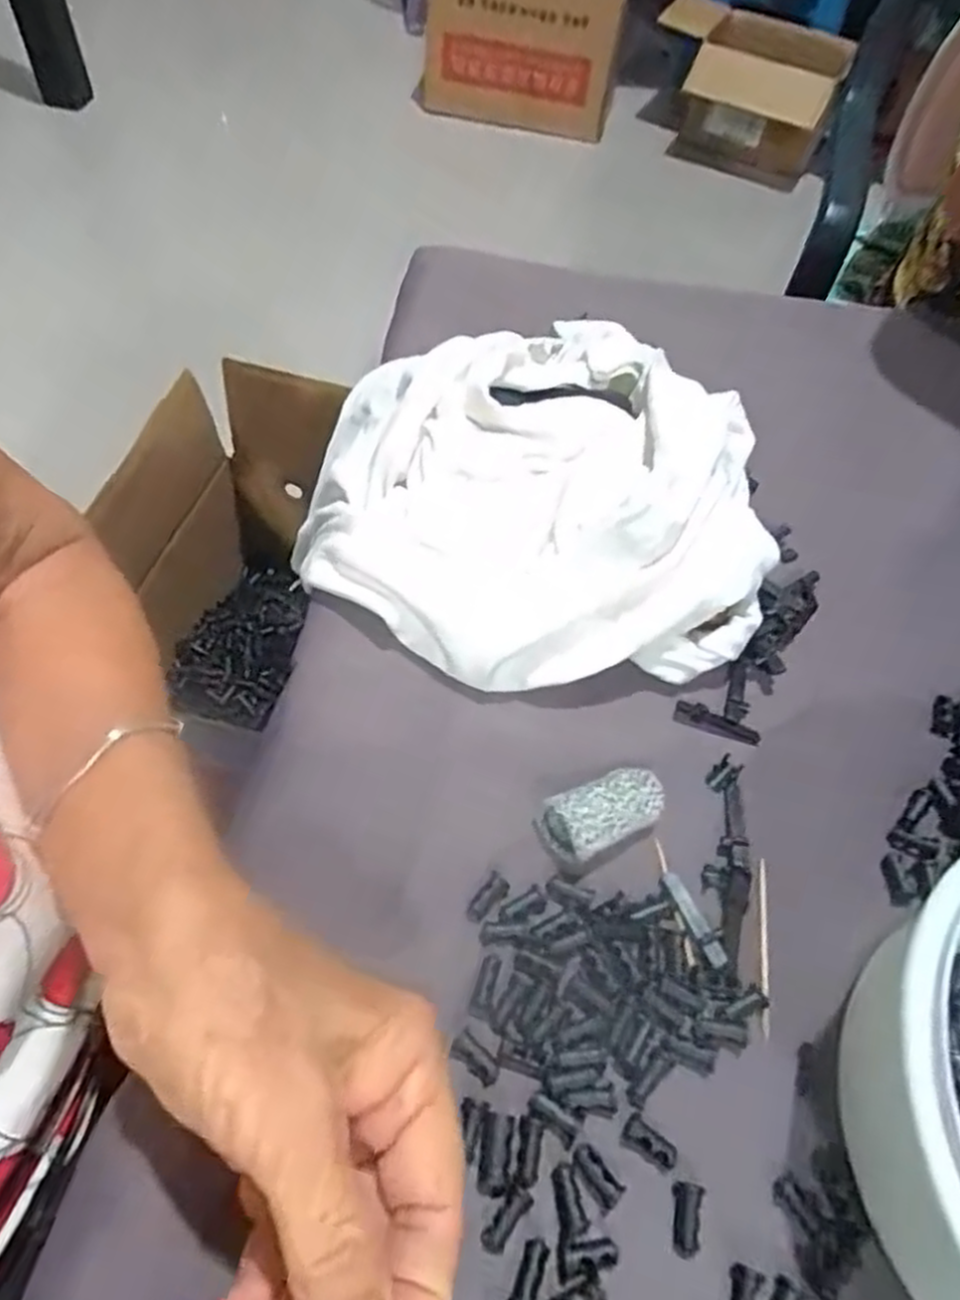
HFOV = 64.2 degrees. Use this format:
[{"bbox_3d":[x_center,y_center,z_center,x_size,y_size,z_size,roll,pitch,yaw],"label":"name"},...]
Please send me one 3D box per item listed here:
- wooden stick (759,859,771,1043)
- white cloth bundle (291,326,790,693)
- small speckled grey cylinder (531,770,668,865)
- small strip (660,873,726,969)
[{"bbox_3d":[0.099,0.103,0.267,0.004,0.004,0.058,10,56,4],"label":"wooden stick"},{"bbox_3d":[0.020,-0.085,0.359,0.209,0.056,0.211,-4,56,-5],"label":"white cloth bundle"},{"bbox_3d":[0.046,0.060,0.286,0.046,0.017,0.026,-25,60,-18],"label":"small speckled grey cylinder"},{"bbox_3d":[0.075,0.094,0.269,0.007,0.004,0.034,-20,59,-15],"label":"small strip"}]

